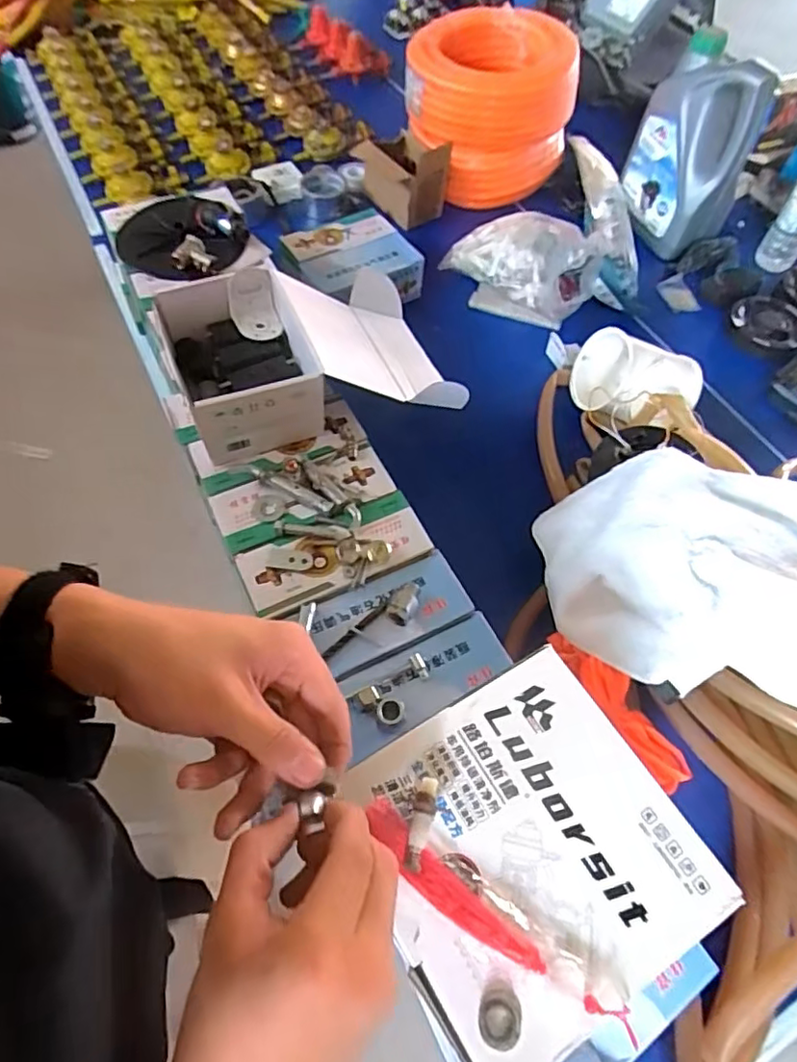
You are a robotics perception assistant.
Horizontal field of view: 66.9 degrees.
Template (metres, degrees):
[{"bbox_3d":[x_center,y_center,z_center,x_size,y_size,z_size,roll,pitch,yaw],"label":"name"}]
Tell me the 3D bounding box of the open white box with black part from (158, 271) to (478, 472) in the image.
[{"bbox_3d":[-0.092,-0.200,0.669,0.303,0.101,0.200,-20,62,-15],"label":"open white box with black part"}]

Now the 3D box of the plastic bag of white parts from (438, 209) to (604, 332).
[{"bbox_3d":[0.209,-0.456,1.002,0.247,0.121,0.184,25,60,12],"label":"plastic bag of white parts"}]

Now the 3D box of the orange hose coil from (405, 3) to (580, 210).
[{"bbox_3d":[0.161,-0.791,1.139,0.298,0.233,0.286,1,58,-2],"label":"orange hose coil"}]

